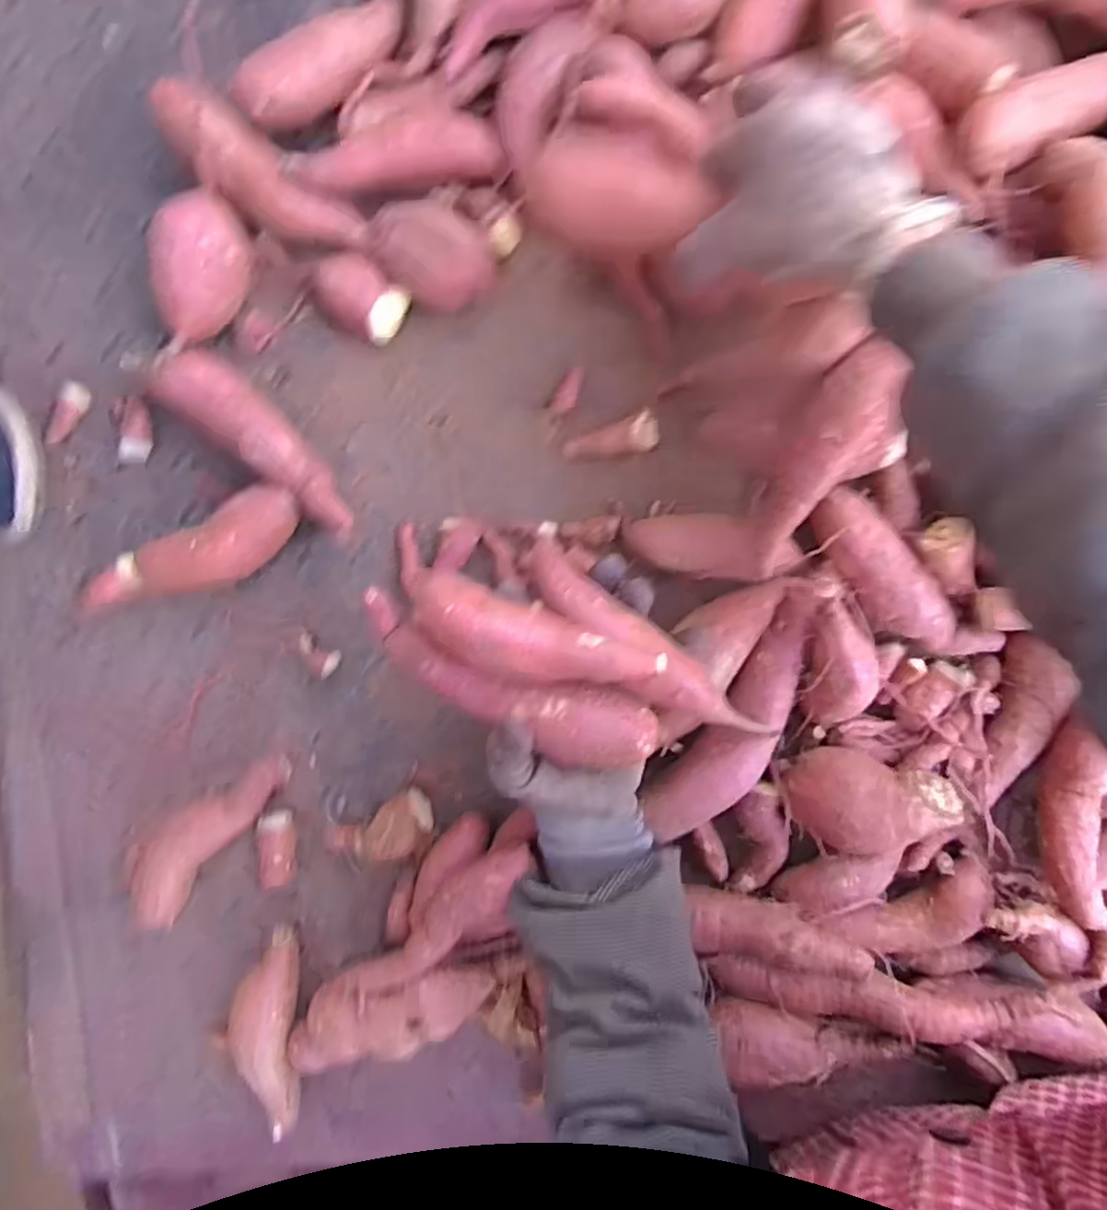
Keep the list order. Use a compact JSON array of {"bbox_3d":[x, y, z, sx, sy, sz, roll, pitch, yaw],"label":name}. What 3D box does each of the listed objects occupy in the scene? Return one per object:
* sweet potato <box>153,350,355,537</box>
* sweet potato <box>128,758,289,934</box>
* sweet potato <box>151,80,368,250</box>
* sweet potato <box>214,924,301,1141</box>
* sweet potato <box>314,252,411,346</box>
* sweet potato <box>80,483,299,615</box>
[{"bbox_3d":[-0.202,-0.115,0.498,0.184,0.049,0.046,41,95,2],"label":"sweet potato"},{"bbox_3d":[-0.260,0.164,0.519,0.059,0.040,0.168,41,95,2],"label":"sweet potato"},{"bbox_3d":[-0.195,-0.284,0.473,0.145,0.034,0.046,34,94,-12],"label":"sweet potato"},{"bbox_3d":[-0.218,0.318,0.527,0.062,0.042,0.151,-3,92,5],"label":"sweet potato"},{"bbox_3d":[-0.134,-0.211,0.486,0.059,0.030,0.043,30,94,3],"label":"sweet potato"},{"bbox_3d":[-0.266,-0.029,0.510,0.191,0.049,0.052,-22,90,5],"label":"sweet potato"}]

